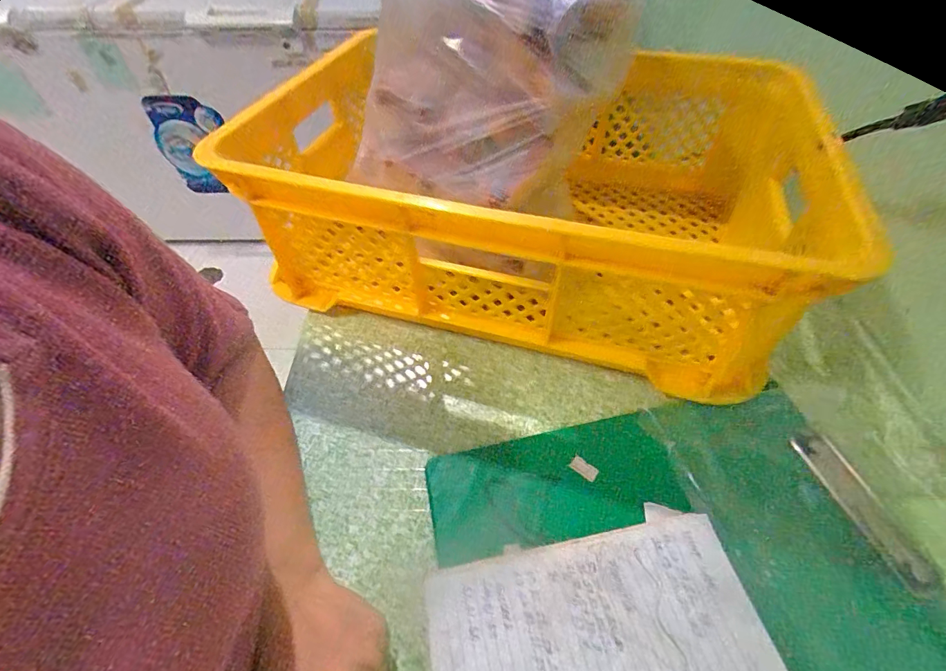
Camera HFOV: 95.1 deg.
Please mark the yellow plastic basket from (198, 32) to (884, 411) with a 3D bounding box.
[{"bbox_3d":[0.077,-0.183,0.489,0.470,0.161,0.416,14,52,14],"label":"yellow plastic basket"}]

